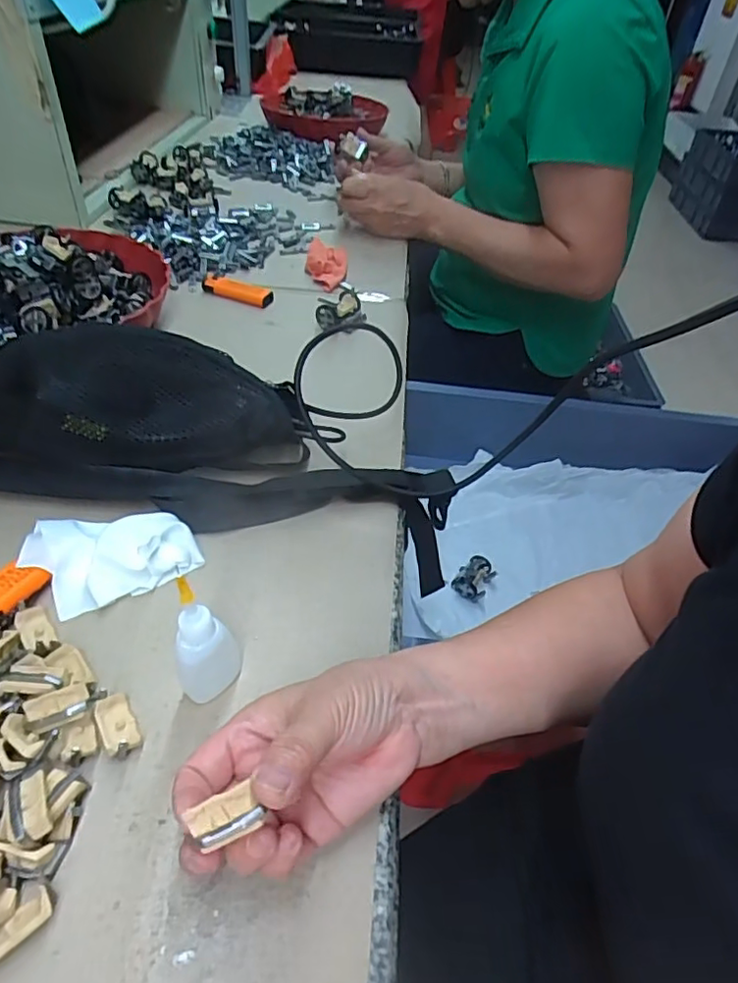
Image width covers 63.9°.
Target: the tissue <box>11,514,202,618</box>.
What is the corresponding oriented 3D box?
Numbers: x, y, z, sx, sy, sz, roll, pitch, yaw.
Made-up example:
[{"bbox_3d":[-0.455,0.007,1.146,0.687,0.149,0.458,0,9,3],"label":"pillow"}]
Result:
[{"bbox_3d":[-0.170,0.036,0.392,0.100,0.025,0.072,-18,50,-22],"label":"tissue"}]

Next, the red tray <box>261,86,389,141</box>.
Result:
[{"bbox_3d":[-0.083,-0.709,1.104,0.230,0.057,0.222,2,45,-5],"label":"red tray"}]

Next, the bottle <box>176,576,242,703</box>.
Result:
[{"bbox_3d":[-0.086,0.083,0.312,0.027,0.083,0.024,5,45,-1],"label":"bottle"}]

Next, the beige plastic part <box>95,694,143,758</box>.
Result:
[{"bbox_3d":[-0.134,0.125,0.315,0.017,0.010,0.032,-22,51,-25],"label":"beige plastic part"}]

